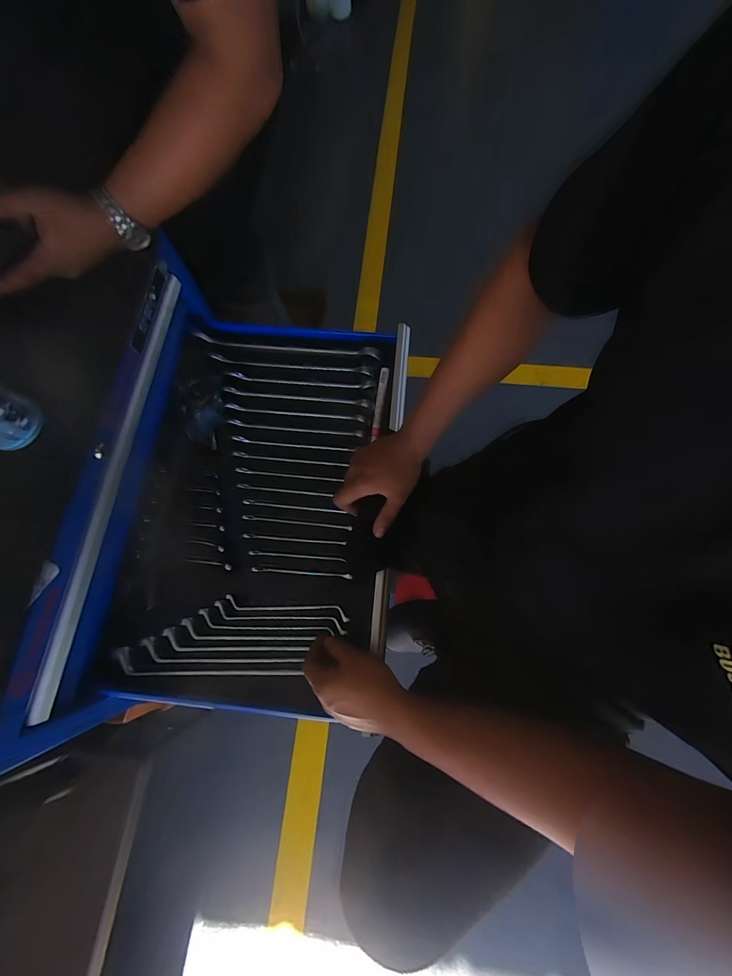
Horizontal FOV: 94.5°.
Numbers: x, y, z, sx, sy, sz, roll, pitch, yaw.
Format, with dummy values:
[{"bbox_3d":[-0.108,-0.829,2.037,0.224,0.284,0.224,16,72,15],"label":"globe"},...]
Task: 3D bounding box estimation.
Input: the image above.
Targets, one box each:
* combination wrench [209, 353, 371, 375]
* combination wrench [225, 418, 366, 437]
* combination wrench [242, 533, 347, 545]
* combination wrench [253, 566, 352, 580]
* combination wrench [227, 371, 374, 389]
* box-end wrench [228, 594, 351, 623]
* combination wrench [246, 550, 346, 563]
[{"bbox_3d":[-0.133,-0.216,0.594,0.283,0.020,0.015,6,75,3],"label":"combination wrench"},{"bbox_3d":[-0.117,-0.099,0.564,0.228,0.018,0.010,6,75,3],"label":"combination wrench"},{"bbox_3d":[-0.108,0.078,0.515,0.156,0.014,0.007,4,75,3],"label":"combination wrench"},{"bbox_3d":[-0.094,0.125,0.500,0.147,0.011,0.007,4,75,3],"label":"combination wrench"},{"bbox_3d":[-0.114,-0.185,0.588,0.251,0.014,0.014,4,75,3],"label":"combination wrench"},{"bbox_3d":[-0.115,0.173,0.491,0.181,0.007,0.020,5,75,3],"label":"box-end wrench"},{"bbox_3d":[-0.102,0.102,0.508,0.144,0.011,0.007,4,75,3],"label":"combination wrench"}]

